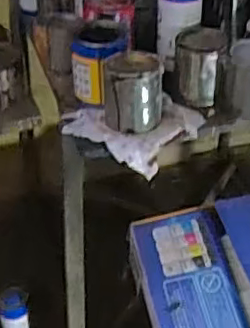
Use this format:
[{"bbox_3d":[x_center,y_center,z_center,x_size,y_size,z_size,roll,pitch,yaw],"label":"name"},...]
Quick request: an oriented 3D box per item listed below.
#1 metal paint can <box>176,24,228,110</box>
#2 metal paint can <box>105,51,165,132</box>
[{"bbox_3d":[0.136,-0.179,1.145,0.084,0.129,0.081,-1,38,1],"label":"metal paint can"},{"bbox_3d":[0.014,-0.127,1.076,0.101,0.104,0.106,1,37,2],"label":"metal paint can"}]

